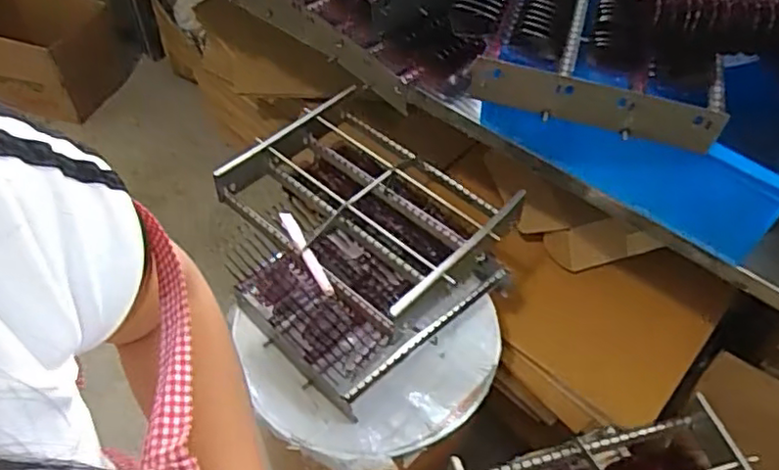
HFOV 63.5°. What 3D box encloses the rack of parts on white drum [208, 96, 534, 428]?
[{"bbox_3d":[-0.052,0.013,0.839,0.320,0.209,0.275,36,58,25],"label":"rack of parts on white drum"}]

